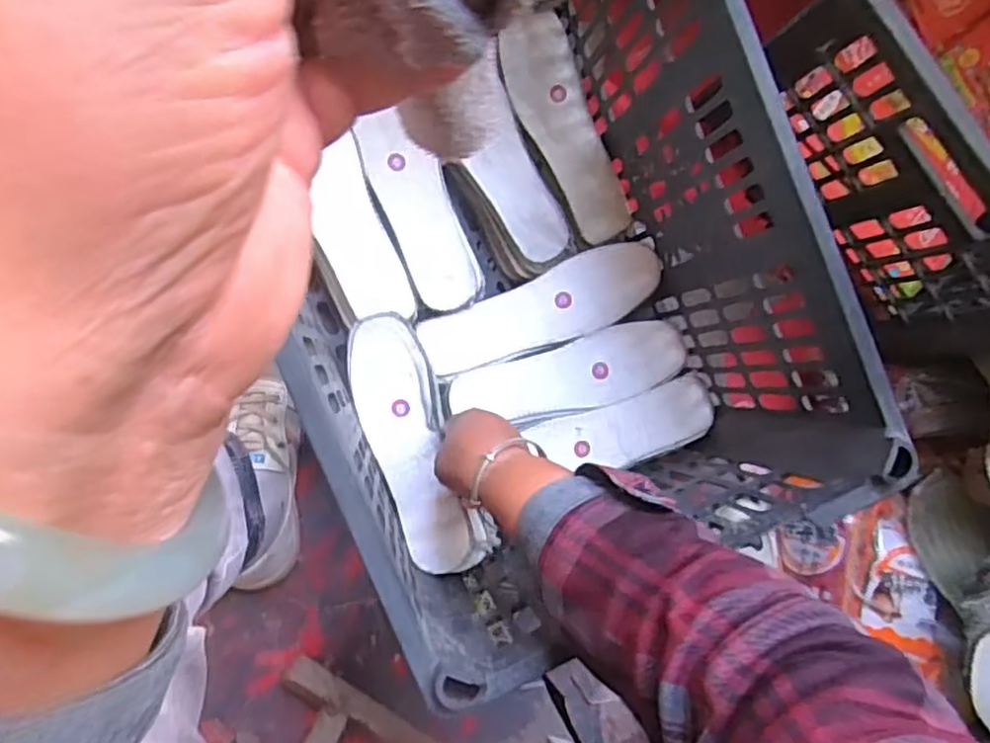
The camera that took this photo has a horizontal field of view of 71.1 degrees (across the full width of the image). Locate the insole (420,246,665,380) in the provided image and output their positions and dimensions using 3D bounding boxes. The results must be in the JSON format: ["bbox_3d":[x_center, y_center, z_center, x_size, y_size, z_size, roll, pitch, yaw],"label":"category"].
[{"bbox_3d":[0.045,-0.057,0.641,0.224,0.014,0.067,-23,94,-4],"label":"insole"}]

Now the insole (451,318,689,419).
[{"bbox_3d":[0.070,0.005,0.646,0.218,0.022,0.063,-16,92,-10],"label":"insole"}]

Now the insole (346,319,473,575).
[{"bbox_3d":[-0.073,0.060,0.584,0.067,0.020,0.213,-16,85,-10],"label":"insole"}]

